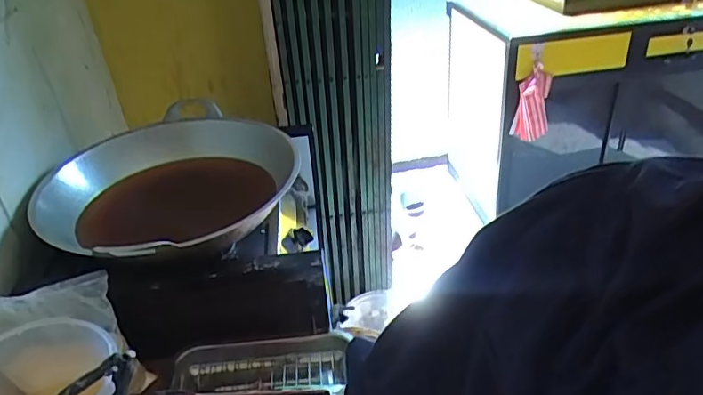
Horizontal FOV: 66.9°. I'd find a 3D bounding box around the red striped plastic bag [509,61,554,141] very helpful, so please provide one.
[{"bbox_3d":[0.597,-0.310,1.728,0.072,0.272,0.167,19,39,33],"label":"red striped plastic bag"}]

